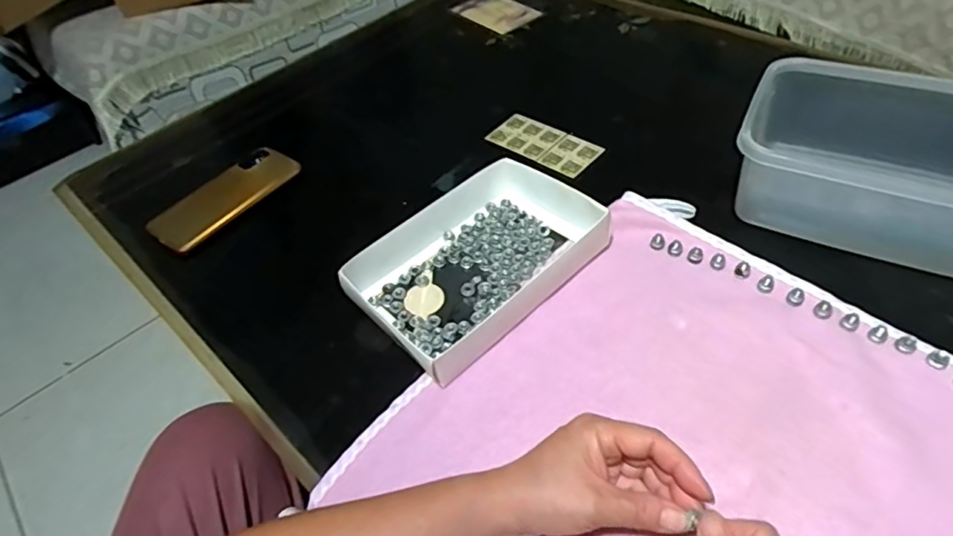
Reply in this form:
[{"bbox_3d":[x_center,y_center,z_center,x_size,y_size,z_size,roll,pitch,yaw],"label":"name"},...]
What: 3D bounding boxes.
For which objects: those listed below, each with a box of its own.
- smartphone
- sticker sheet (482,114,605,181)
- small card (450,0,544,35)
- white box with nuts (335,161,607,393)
[{"bbox_3d":[-0.263,-0.076,0.589,0.066,0.016,0.157,28,57,28],"label":"smartphone"},{"bbox_3d":[0.077,-0.139,0.633,0.120,0.004,0.065,33,59,30],"label":"sticker sheet"},{"bbox_3d":[0.028,-0.384,0.846,0.090,0.007,0.119,-36,54,-26],"label":"small card"},{"bbox_3d":[0.007,-0.010,0.498,0.223,0.045,0.137,-37,55,-24],"label":"white box with nuts"}]

